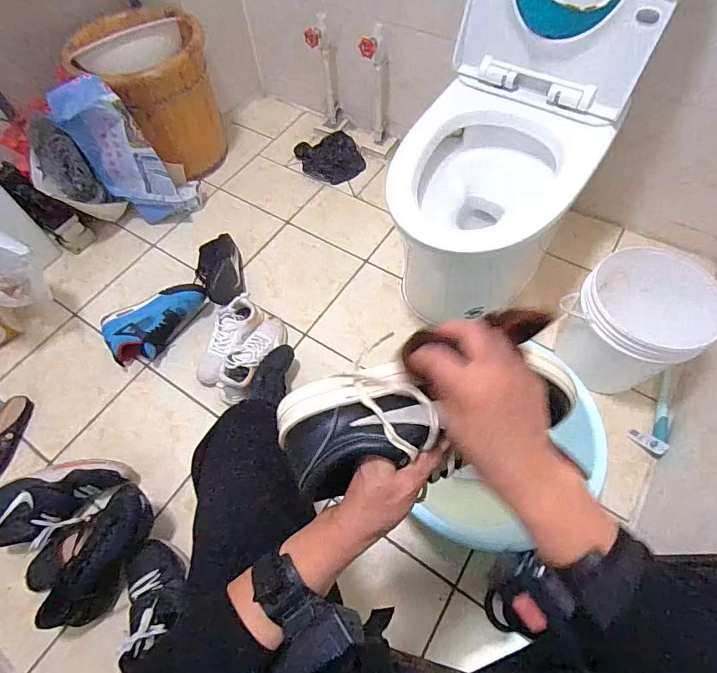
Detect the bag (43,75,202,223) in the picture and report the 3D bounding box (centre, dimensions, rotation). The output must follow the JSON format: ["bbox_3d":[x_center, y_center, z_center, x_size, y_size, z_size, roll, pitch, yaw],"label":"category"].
[{"bbox_3d":[-0.654,-0.517,1.192,0.260,0.378,0.142,8,62,7],"label":"bag"}]

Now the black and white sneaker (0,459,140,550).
[{"bbox_3d":[-0.636,0.343,0.879,0.291,0.106,0.144,-21,62,-9],"label":"black and white sneaker"}]

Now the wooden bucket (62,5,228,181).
[{"bbox_3d":[-0.605,-0.744,1.266,0.330,0.393,0.349,-1,61,2],"label":"wooden bucket"}]

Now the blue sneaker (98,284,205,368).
[{"bbox_3d":[-0.527,-0.039,1.093,0.270,0.092,0.137,-29,64,-12],"label":"blue sneaker"}]

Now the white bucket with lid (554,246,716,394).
[{"bbox_3d":[0.610,-0.031,0.939,0.257,0.255,0.240,-1,61,2],"label":"white bucket with lid"}]

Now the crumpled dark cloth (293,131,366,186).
[{"bbox_3d":[-0.094,-0.623,1.422,0.202,0.036,0.206,-25,63,-11],"label":"crumpled dark cloth"}]

